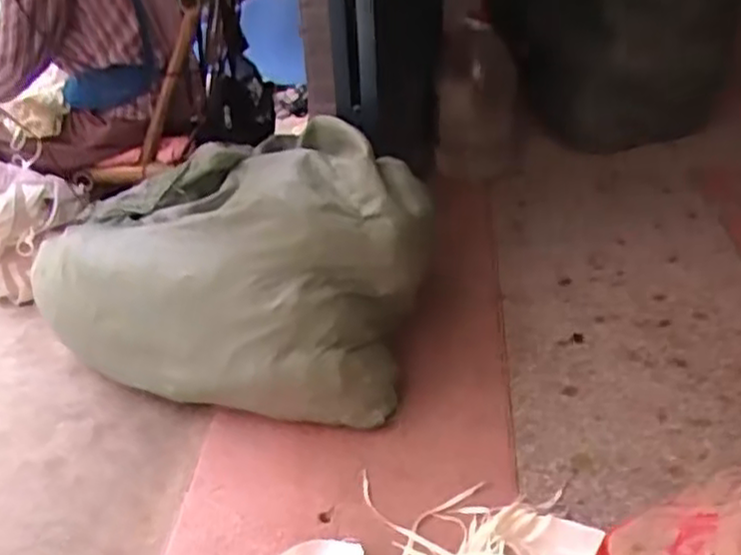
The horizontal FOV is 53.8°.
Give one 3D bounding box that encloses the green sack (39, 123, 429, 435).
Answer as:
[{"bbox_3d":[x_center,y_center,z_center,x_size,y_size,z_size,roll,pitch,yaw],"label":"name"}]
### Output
[{"bbox_3d":[-0.236,-0.033,1.280,0.635,0.319,0.428,9,37,17],"label":"green sack"}]

